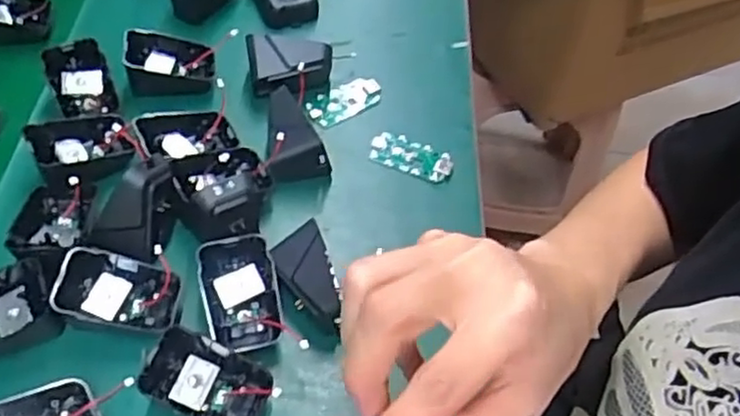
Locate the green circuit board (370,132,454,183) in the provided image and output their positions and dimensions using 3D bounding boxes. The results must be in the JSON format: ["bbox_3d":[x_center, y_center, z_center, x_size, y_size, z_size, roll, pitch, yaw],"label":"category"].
[{"bbox_3d":[0.033,-0.041,0.524,0.063,0.005,0.031,21,55,9],"label":"green circuit board"}]

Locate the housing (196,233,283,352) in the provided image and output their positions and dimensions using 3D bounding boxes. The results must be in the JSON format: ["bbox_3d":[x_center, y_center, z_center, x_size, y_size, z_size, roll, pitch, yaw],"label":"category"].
[{"bbox_3d":[-0.080,0.053,0.422,0.045,0.035,0.067,-9,55,-11],"label":"housing"}]

